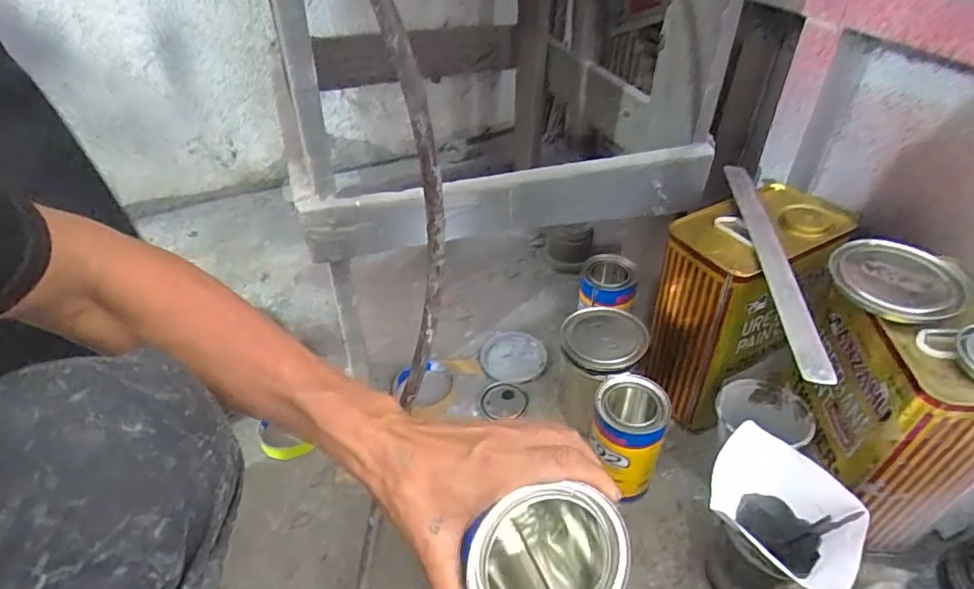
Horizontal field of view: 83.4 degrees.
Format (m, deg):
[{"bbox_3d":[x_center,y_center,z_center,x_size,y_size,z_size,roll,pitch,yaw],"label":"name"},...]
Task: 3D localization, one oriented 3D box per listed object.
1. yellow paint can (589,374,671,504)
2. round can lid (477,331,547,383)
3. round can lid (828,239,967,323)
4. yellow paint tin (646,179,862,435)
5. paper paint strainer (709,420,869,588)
[{"bbox_3d":[0.150,0.160,0.583,0.069,0.135,0.075,-1,41,1],"label":"yellow paint can"},{"bbox_3d":[0.038,0.089,0.788,0.093,0.014,0.078,4,41,7],"label":"round can lid"},{"bbox_3d":[0.339,-0.013,0.455,0.090,0.011,0.081,8,48,23],"label":"round can lid"},{"bbox_3d":[0.280,0.022,0.620,0.161,0.232,0.120,-14,42,-13],"label":"yellow paint tin"},{"bbox_3d":[0.237,0.191,0.455,0.112,0.084,0.104,30,50,32],"label":"paper paint strainer"}]

